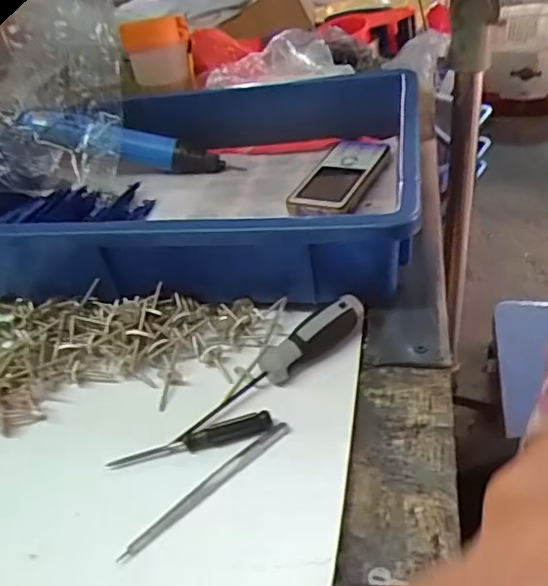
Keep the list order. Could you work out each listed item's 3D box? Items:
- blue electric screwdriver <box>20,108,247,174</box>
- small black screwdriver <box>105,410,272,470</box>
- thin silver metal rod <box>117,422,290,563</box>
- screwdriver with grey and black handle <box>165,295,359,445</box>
[{"bbox_3d":[-0.152,-0.158,0.598,0.217,0.034,0.037,13,37,-4],"label":"blue electric screwdriver"},{"bbox_3d":[-0.047,0.083,0.322,0.091,0.010,0.013,-12,36,-2],"label":"small black screwdriver"},{"bbox_3d":[-0.034,0.100,0.298,0.106,0.004,0.009,-33,41,-27],"label":"thin silver metal rod"},{"bbox_3d":[0.000,0.041,0.353,0.138,0.027,0.021,-26,39,-21],"label":"screwdriver with grey and black handle"}]

